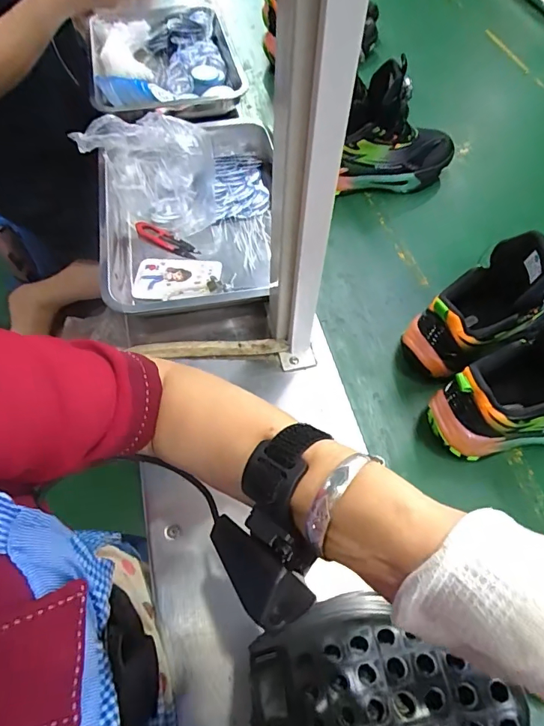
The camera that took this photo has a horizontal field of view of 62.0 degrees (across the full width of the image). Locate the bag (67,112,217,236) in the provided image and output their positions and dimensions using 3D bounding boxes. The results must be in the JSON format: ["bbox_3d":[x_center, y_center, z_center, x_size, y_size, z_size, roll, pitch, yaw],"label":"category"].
[{"bbox_3d":[-0.166,-0.261,0.627,0.175,0.113,0.118,-6,60,-4],"label":"bag"}]

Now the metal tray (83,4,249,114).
[{"bbox_3d":[-0.203,-0.569,0.851,0.272,0.066,0.319,-11,61,-7],"label":"metal tray"}]

